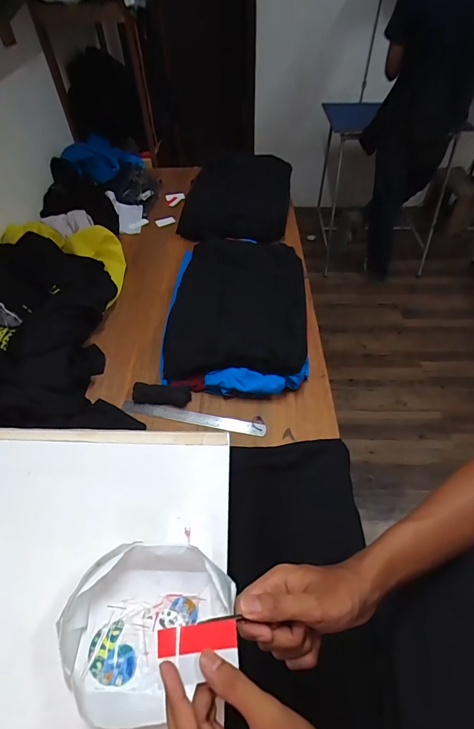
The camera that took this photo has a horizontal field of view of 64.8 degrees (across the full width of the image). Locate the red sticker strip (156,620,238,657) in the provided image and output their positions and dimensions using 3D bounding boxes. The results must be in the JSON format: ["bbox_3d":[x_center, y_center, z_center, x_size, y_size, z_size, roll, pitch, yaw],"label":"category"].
[{"bbox_3d":[-0.032,0.227,0.310,0.065,0.004,0.020,6,51,-19],"label":"red sticker strip"}]

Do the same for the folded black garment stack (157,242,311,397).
[{"bbox_3d":[0.006,-0.171,0.979,0.327,0.101,0.549,2,50,2],"label":"folded black garment stack"}]

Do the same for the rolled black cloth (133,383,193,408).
[{"bbox_3d":[-0.169,0.067,0.843,0.132,0.029,0.049,5,50,7],"label":"rolled black cloth"}]

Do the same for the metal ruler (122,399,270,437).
[{"bbox_3d":[-0.098,0.115,0.818,0.319,0.008,0.033,10,60,8],"label":"metal ruler"}]

